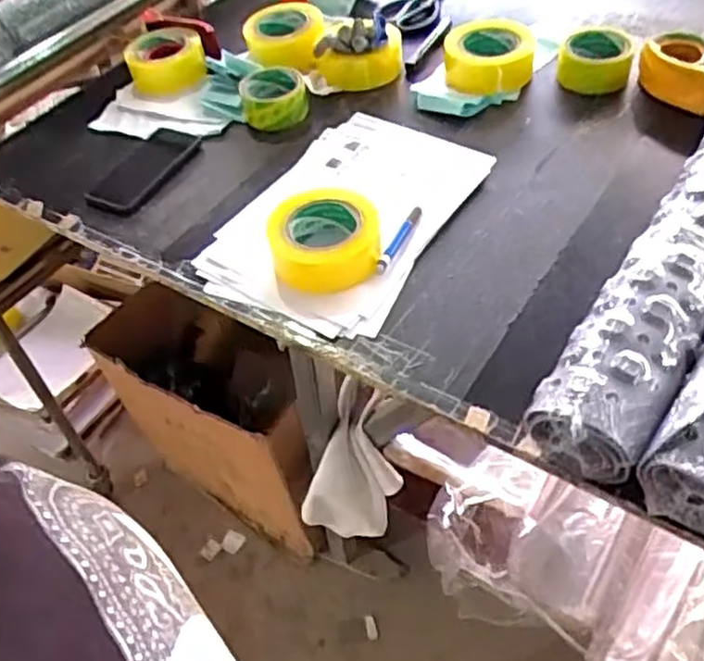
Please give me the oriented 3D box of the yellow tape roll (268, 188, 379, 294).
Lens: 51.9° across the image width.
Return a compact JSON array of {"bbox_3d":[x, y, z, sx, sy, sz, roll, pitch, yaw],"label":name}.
[{"bbox_3d":[-0.028,-0.104,0.787,0.121,0.039,0.132,-1,55,1],"label":"yellow tape roll"}]

